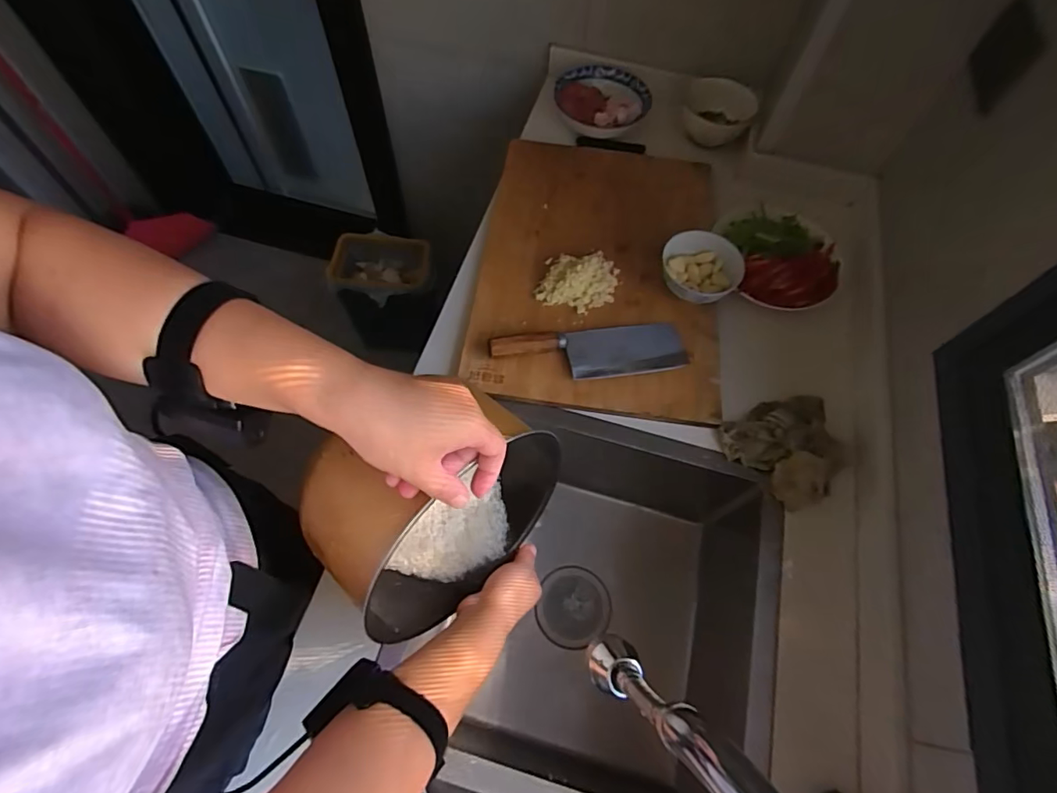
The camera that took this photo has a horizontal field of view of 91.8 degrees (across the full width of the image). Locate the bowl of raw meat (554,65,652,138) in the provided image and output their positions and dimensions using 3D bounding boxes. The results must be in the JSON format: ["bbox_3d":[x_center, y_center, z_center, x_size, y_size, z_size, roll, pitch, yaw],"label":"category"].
[{"bbox_3d":[0.128,-0.514,0.900,0.159,0.045,0.146,1,63,-2],"label":"bowl of raw meat"}]

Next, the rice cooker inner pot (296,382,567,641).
[{"bbox_3d":[-0.080,0.100,0.486,0.215,0.211,0.131,-37,70,-19],"label":"rice cooker inner pot"}]

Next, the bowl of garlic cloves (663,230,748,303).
[{"bbox_3d":[0.241,-0.174,0.725,0.106,0.050,0.110,1,63,-2],"label":"bowl of garlic cloves"}]

